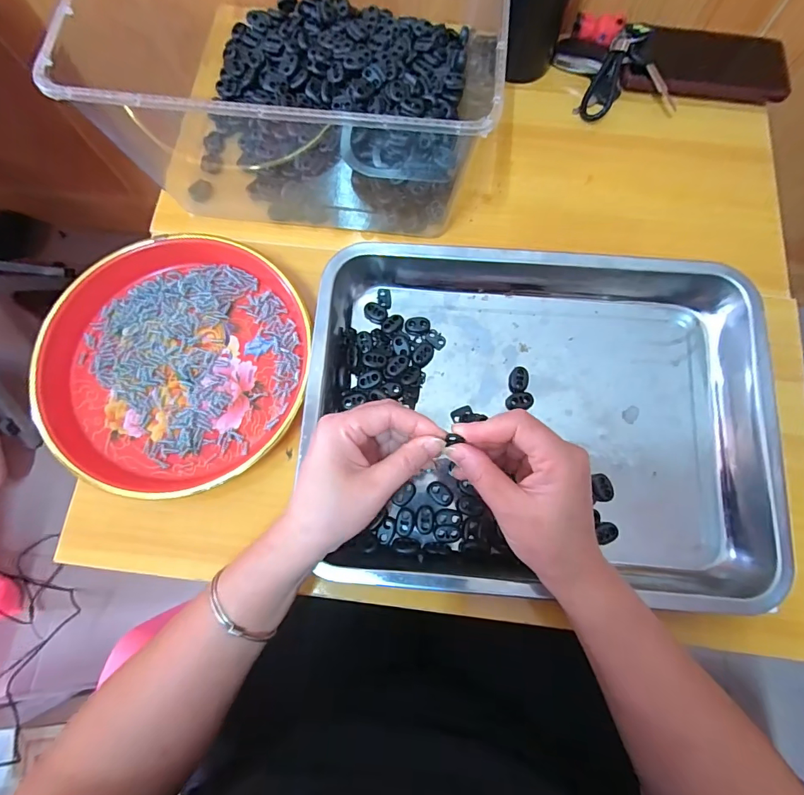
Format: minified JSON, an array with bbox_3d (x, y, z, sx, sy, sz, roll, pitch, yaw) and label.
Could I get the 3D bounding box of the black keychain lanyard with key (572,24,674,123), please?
[{"bbox_3d":[0.245,-0.326,0.455,0.088,0.027,0.105,29,77,7],"label":"black keychain lanyard with key"}]

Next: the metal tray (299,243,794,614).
[{"bbox_3d":[0.104,0.014,0.353,0.350,0.045,0.271,4,75,1],"label":"metal tray"}]

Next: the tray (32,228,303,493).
[{"bbox_3d":[-0.189,-0.033,0.371,0.210,0.028,0.220,0,75,0],"label":"tray"}]

